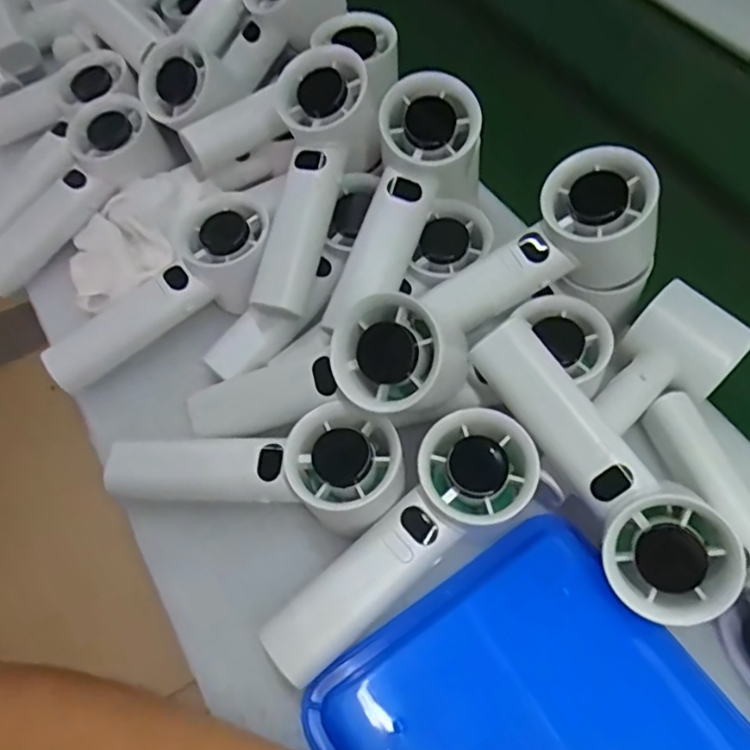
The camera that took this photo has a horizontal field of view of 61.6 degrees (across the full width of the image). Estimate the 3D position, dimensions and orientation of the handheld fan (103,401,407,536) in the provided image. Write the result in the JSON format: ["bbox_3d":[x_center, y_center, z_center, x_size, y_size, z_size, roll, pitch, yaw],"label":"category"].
[{"bbox_3d":[-0.064,0.051,0.331,0.160,0.042,0.056,-4,57,13],"label":"handheld fan"}]

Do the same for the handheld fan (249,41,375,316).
[{"bbox_3d":[-0.040,-0.116,0.383,0.060,0.045,0.165,13,86,6],"label":"handheld fan"}]

